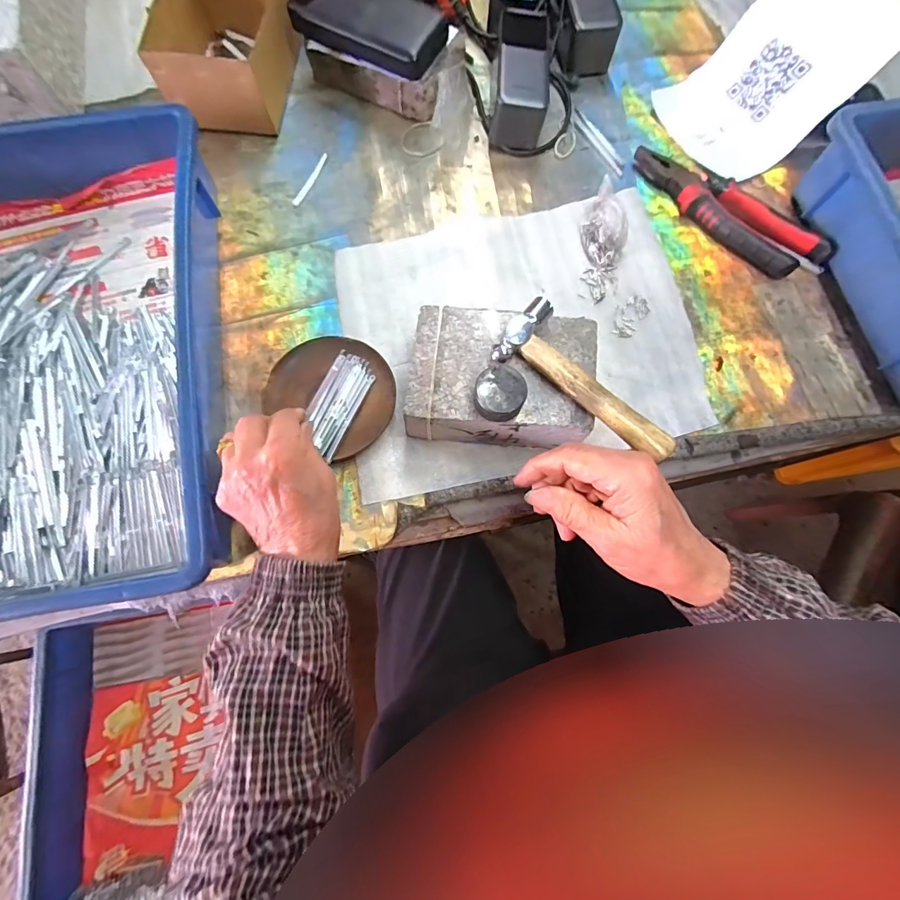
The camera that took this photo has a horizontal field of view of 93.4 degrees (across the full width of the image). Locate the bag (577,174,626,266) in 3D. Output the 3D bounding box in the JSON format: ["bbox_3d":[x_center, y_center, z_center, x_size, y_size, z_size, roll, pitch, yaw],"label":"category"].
[{"bbox_3d":[0.158,-0.233,0.429,0.043,0.035,0.084,9,75,2],"label":"bag"}]

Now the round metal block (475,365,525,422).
[{"bbox_3d":[0.037,-0.042,0.319,0.036,0.020,0.038,0,75,-2],"label":"round metal block"}]

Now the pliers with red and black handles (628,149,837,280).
[{"bbox_3d":[0.285,-0.253,0.443,0.210,0.022,0.053,44,79,10],"label":"pliers with red and black handles"}]

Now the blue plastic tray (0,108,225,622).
[{"bbox_3d":[-0.340,-0.082,0.362,0.277,0.075,0.421,-10,76,-3],"label":"blue plastic tray"}]

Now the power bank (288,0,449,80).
[{"bbox_3d":[-0.084,-0.458,0.451,0.160,0.021,0.087,29,76,6],"label":"power bank"}]

